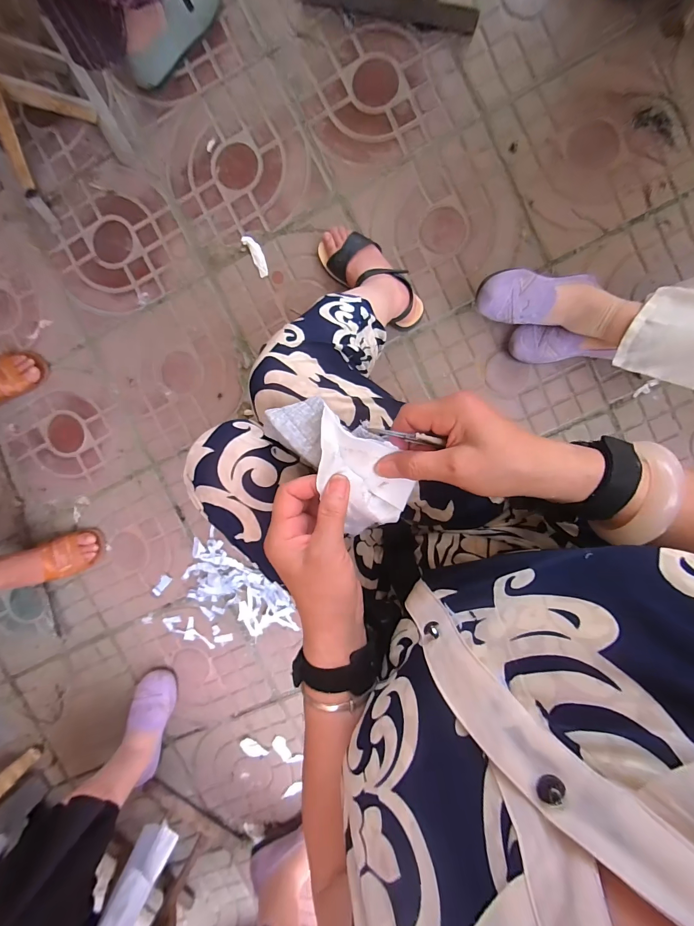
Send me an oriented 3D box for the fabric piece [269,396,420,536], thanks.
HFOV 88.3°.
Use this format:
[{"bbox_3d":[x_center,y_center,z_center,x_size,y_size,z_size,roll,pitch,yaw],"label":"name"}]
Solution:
[{"bbox_3d":[-0.005,-0.002,0.290,0.074,0.033,0.130,-44,97,9],"label":"fabric piece"}]

